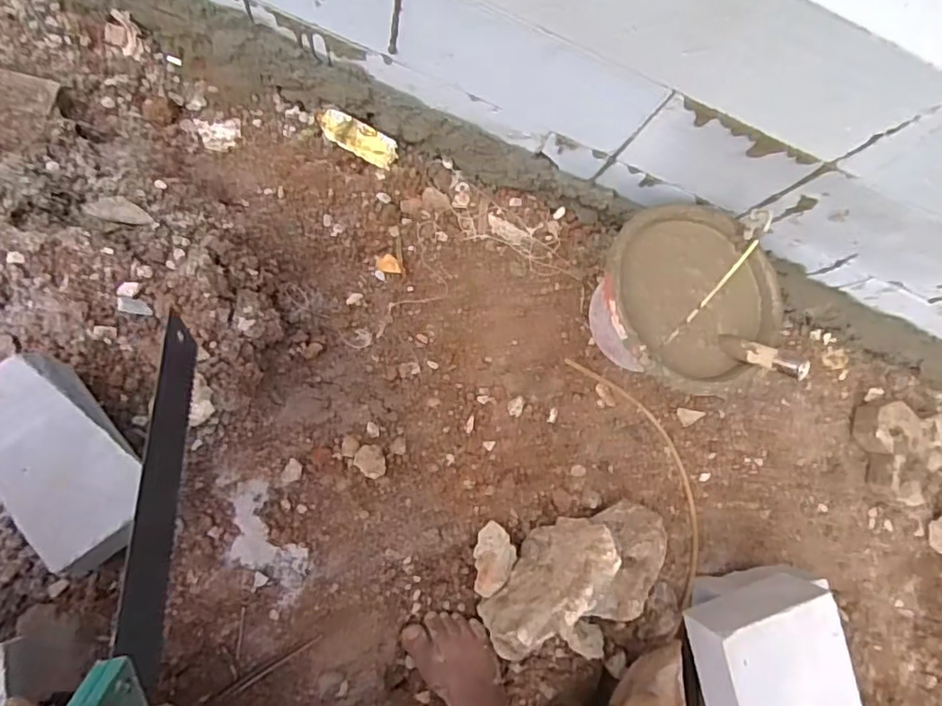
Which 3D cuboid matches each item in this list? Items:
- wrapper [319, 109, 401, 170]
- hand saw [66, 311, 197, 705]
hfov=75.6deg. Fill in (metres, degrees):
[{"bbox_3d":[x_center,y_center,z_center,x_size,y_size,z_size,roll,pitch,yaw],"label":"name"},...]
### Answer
[{"bbox_3d":[-0.198,-0.379,1.059,0.144,0.033,0.051,27,80,-6],"label":"wrapper"},{"bbox_3d":[-0.275,0.140,0.517,0.034,0.446,0.123,-9,133,-8],"label":"hand saw"}]

